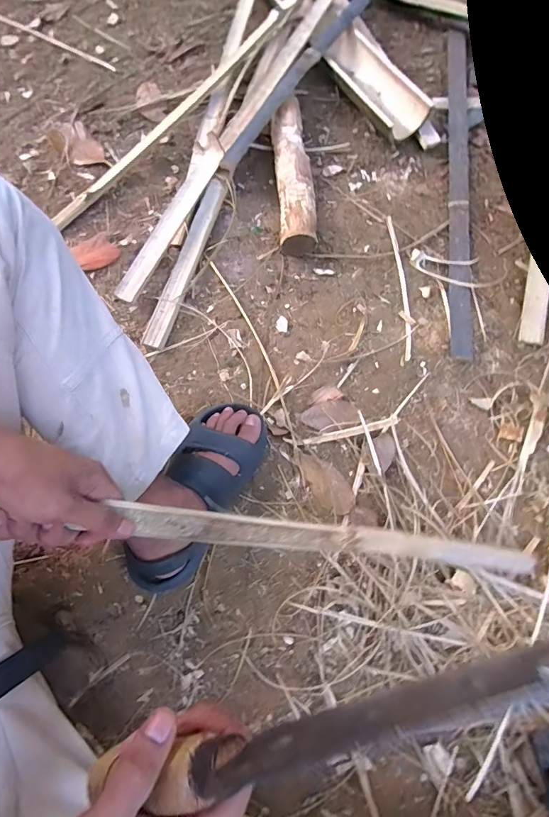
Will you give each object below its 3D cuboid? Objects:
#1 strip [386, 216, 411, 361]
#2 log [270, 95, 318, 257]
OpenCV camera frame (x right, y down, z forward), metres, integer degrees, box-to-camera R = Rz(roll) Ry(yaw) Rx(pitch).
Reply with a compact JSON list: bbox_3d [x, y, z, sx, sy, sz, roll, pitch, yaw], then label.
[{"bbox_3d":[0.217,-0.211,0.700,0.019,0.012,0.271,-2,73,-2],"label":"strip"},{"bbox_3d":[0.032,-0.415,0.732,0.066,0.059,0.302,-4,73,-3],"label":"log"}]

